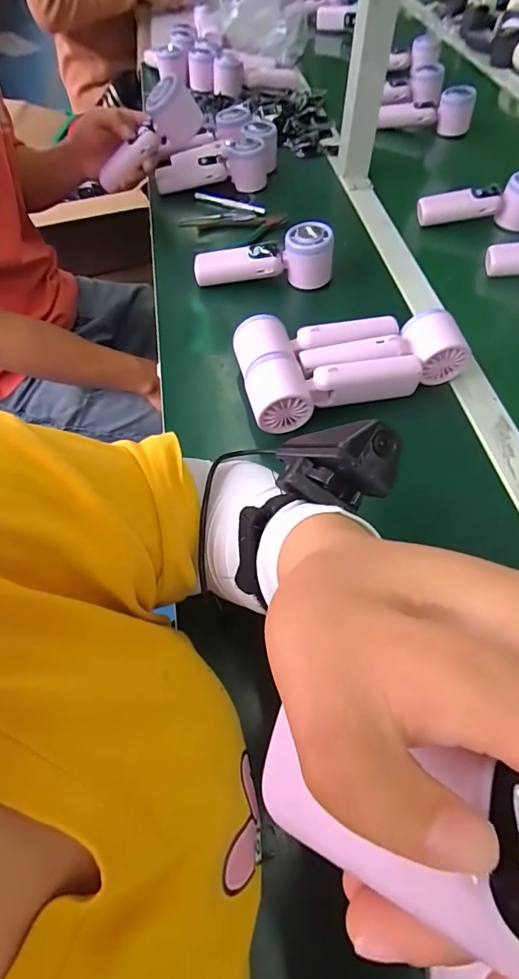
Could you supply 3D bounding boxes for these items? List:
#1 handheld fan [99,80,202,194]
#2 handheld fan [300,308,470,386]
[{"bbox_3d":[-0.156,-0.486,0.631,0.176,0.073,0.071,-25,53,27],"label":"handheld fan"},{"bbox_3d":[0.129,-0.131,0.453,0.173,0.049,0.058,-15,59,-8],"label":"handheld fan"}]

